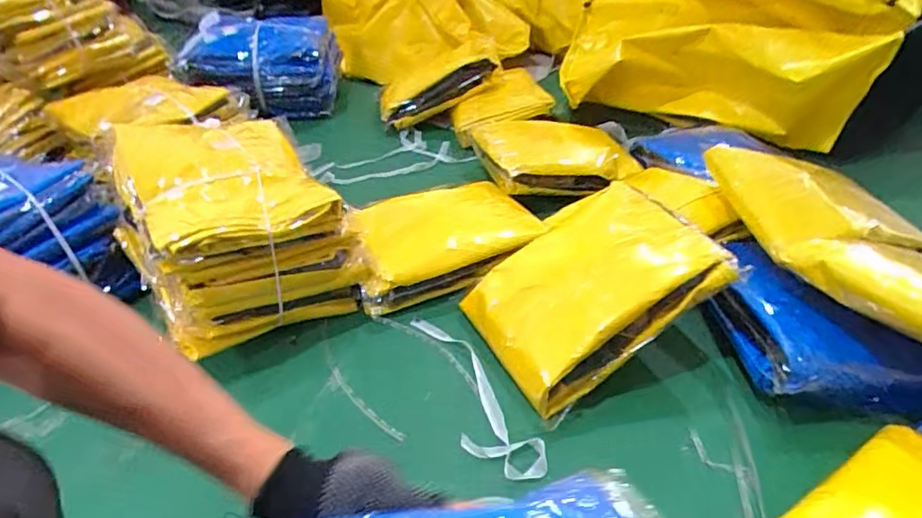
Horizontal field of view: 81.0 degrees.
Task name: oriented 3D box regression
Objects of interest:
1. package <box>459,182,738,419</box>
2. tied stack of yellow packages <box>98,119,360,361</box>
[{"bbox_3d":[0.177,0.035,0.763,0.326,0.053,0.234,-39,48,1],"label":"package"},{"bbox_3d":[-0.363,-0.068,0.865,0.276,0.200,0.387,-23,43,-22],"label":"tied stack of yellow packages"}]

